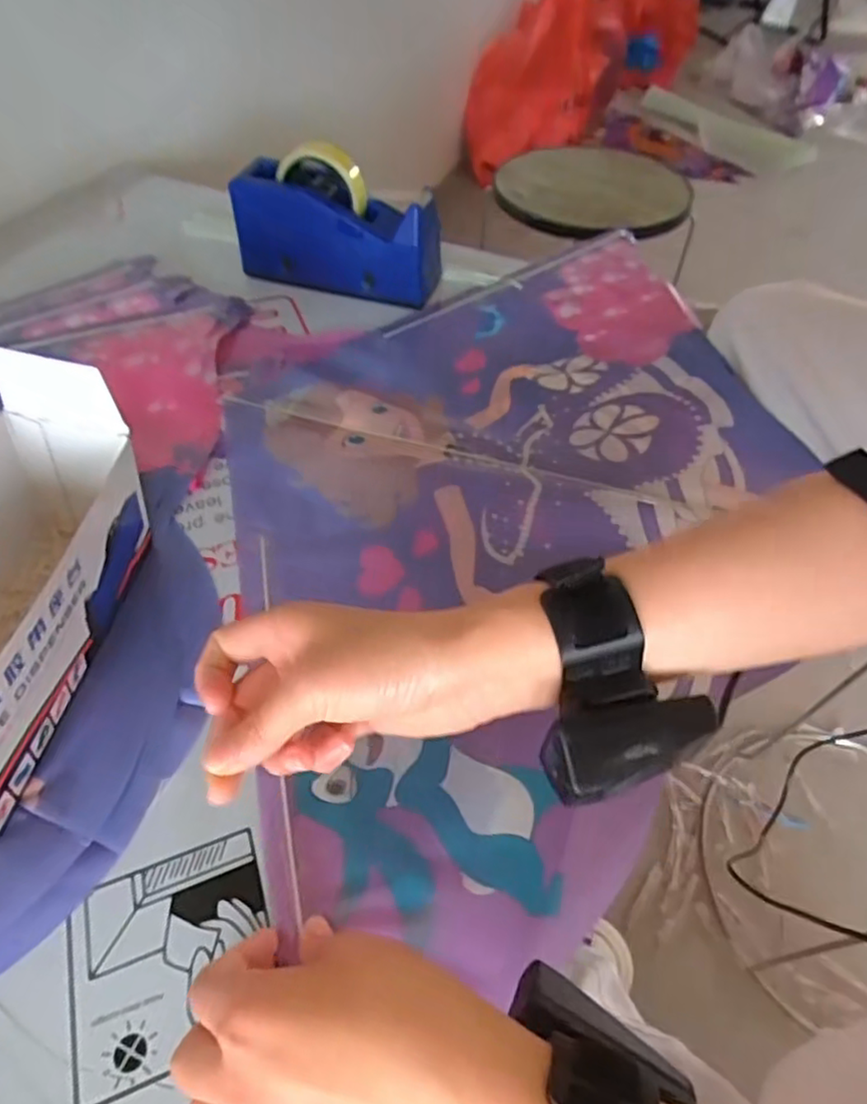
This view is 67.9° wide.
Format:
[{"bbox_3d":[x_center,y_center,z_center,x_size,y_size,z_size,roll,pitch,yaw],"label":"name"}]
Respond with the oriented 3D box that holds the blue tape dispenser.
[{"bbox_3d":[-0.096,-0.331,0.649,0.205,0.114,0.072,12,52,10],"label":"blue tape dispenser"}]

